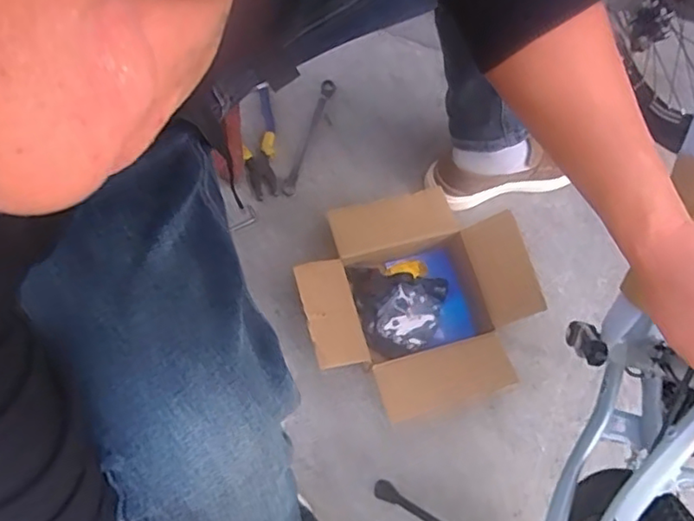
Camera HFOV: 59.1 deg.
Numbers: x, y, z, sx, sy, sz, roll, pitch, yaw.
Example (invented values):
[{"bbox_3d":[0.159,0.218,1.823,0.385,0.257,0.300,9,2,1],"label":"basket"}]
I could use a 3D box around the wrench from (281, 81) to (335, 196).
[{"bbox_3d":[-0.062,-0.201,0.999,0.024,0.018,0.218,17,66,6],"label":"wrench"}]

